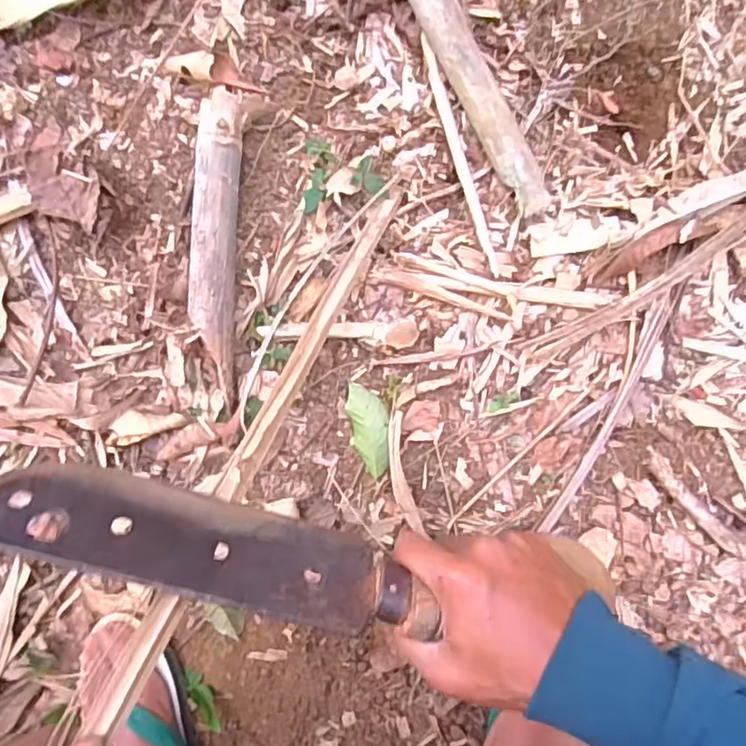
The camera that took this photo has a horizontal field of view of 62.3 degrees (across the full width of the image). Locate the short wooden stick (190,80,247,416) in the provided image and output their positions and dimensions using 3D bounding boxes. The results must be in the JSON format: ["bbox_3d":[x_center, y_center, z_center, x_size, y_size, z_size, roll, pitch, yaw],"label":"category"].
[{"bbox_3d":[-0.141,-0.112,0.556,0.041,0.033,0.266,3,90,4],"label":"short wooden stick"}]

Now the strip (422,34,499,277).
[{"bbox_3d":[0.076,-0.193,0.545,0.012,0.007,0.220,-15,89,4],"label":"strip"}]

